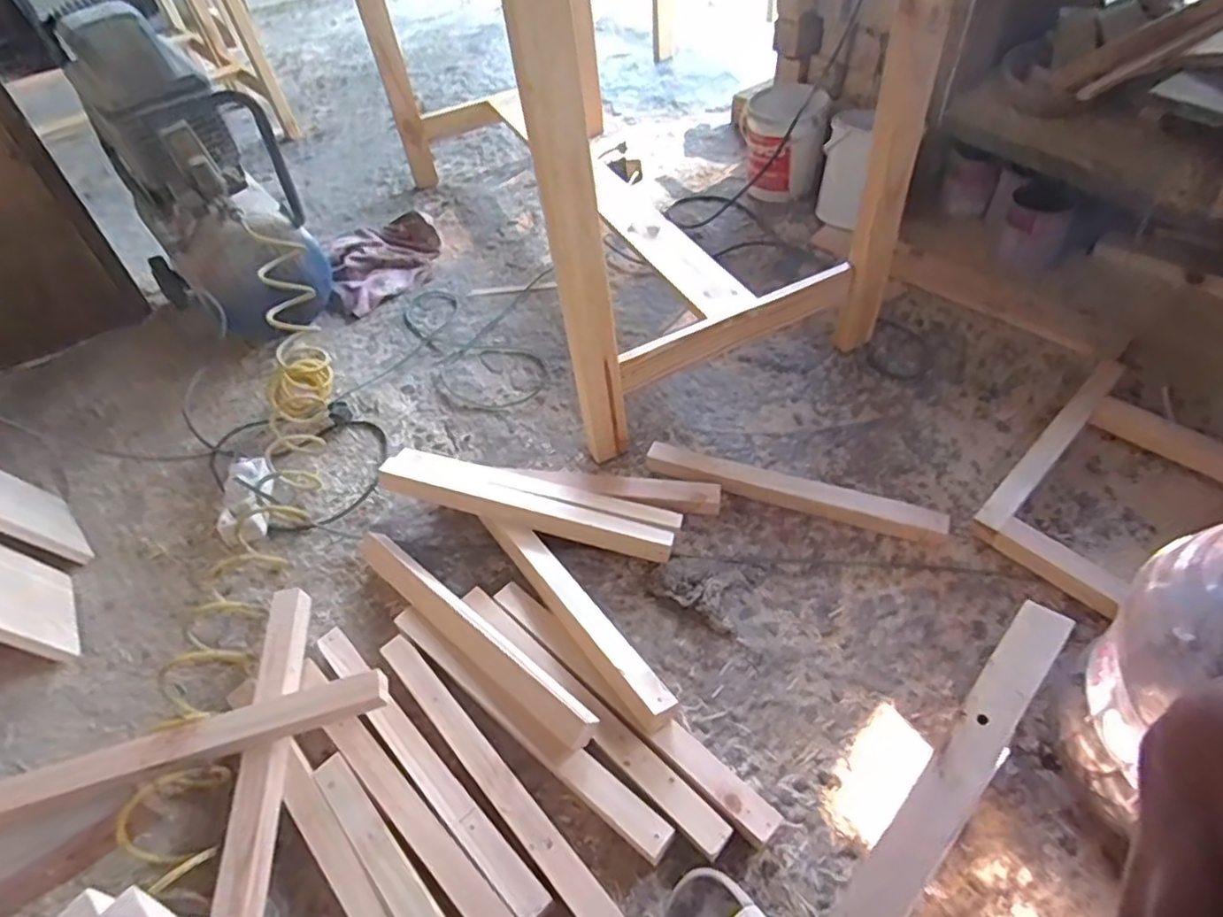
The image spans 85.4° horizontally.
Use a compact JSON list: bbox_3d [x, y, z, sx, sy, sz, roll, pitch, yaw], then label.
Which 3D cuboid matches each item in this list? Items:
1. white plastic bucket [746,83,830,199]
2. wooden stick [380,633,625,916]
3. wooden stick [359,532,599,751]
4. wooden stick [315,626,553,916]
[{"bbox_3d":[0.386,-0.696,1.487,0.167,0.207,0.180,-3,48,4],"label":"white plastic bucket"},{"bbox_3d":[-0.136,0.356,0.752,0.035,0.035,0.425,-37,54,-24],"label":"wooden stick"},{"bbox_3d":[-0.182,0.211,0.833,0.417,0.026,0.046,31,58,30],"label":"wooden stick"},{"bbox_3d":[-0.222,0.346,0.768,0.033,0.037,0.431,-39,55,-25],"label":"wooden stick"}]

